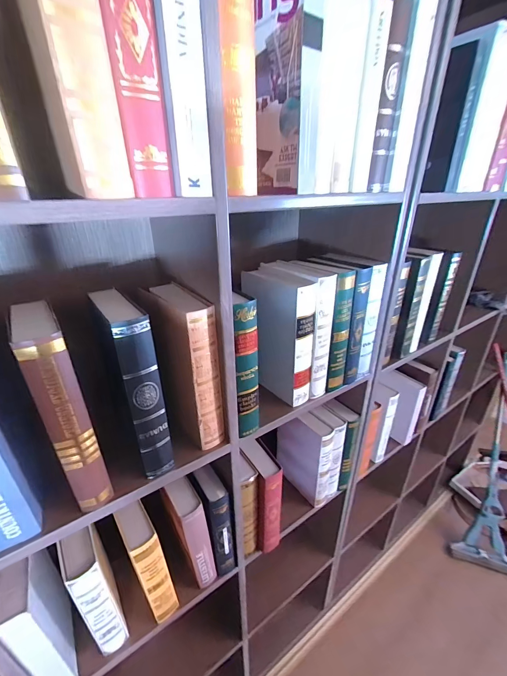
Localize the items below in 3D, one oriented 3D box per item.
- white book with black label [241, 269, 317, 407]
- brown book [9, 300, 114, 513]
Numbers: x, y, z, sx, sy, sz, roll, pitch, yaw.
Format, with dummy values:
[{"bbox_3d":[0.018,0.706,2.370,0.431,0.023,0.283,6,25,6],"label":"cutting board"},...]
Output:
[{"bbox_3d":[0.050,-0.007,0.619,0.053,0.250,0.165,-18,31,-32],"label":"white book with black label"},{"bbox_3d":[-0.270,0.096,0.421,0.046,0.261,0.148,-18,31,-32],"label":"brown book"}]

